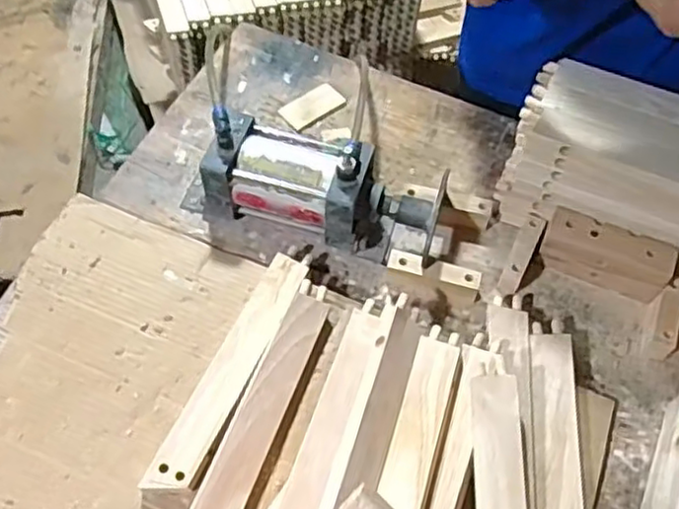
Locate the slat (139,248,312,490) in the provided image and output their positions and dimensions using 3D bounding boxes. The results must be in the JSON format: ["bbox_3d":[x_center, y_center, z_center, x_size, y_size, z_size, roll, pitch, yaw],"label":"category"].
[{"bbox_3d":[-0.110,0.115,0.735,0.050,0.027,0.292,21,59,10],"label":"slat"}]

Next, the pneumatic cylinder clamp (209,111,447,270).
[{"bbox_3d":[-0.012,-0.078,0.810,0.283,0.121,0.102,17,59,8],"label":"pneumatic cylinder clamp"}]

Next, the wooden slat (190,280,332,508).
[{"bbox_3d":[-0.077,0.163,0.702,0.049,0.034,0.298,20,59,10],"label":"wooden slat"}]

